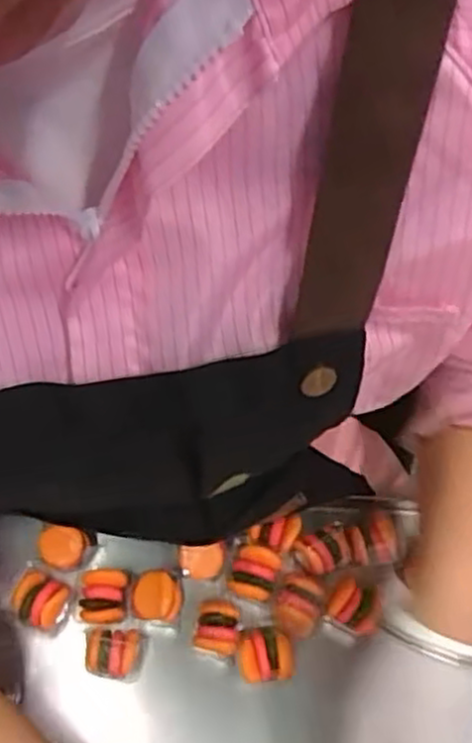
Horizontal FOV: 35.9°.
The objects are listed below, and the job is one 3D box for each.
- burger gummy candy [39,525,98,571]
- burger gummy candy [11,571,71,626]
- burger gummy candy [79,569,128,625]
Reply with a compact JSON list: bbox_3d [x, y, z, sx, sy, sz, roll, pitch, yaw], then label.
[{"bbox_3d":[-0.115,0.122,0.497,0.033,0.033,0.027,0,64,-2],"label":"burger gummy candy"},{"bbox_3d":[-0.129,0.153,0.480,0.034,0.030,0.031,23,65,9],"label":"burger gummy candy"},{"bbox_3d":[-0.088,0.152,0.490,0.030,0.025,0.034,0,64,-2],"label":"burger gummy candy"}]

